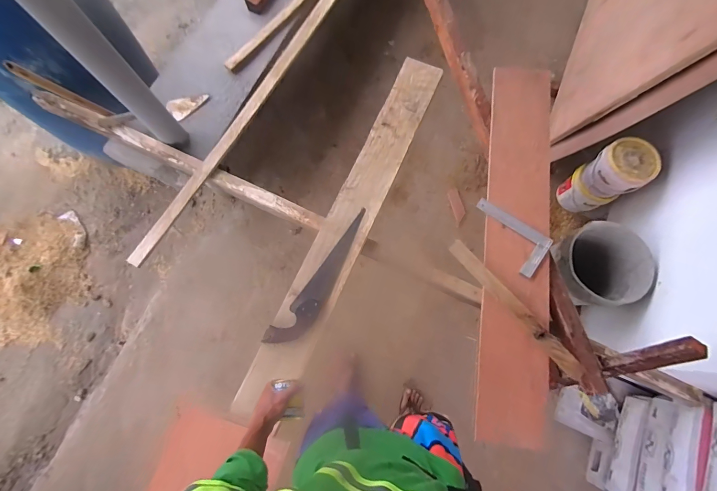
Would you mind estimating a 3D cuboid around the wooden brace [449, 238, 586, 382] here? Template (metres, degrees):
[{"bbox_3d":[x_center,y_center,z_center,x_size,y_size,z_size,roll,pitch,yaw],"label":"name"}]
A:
[{"bbox_3d":[0.479,0.190,0.996,0.063,0.031,0.533,-41,78,-10],"label":"wooden brace"}]

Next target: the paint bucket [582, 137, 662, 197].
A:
[{"bbox_3d":[1.064,-0.307,1.338,0.191,0.191,0.193,-1,73,2],"label":"paint bucket"}]

